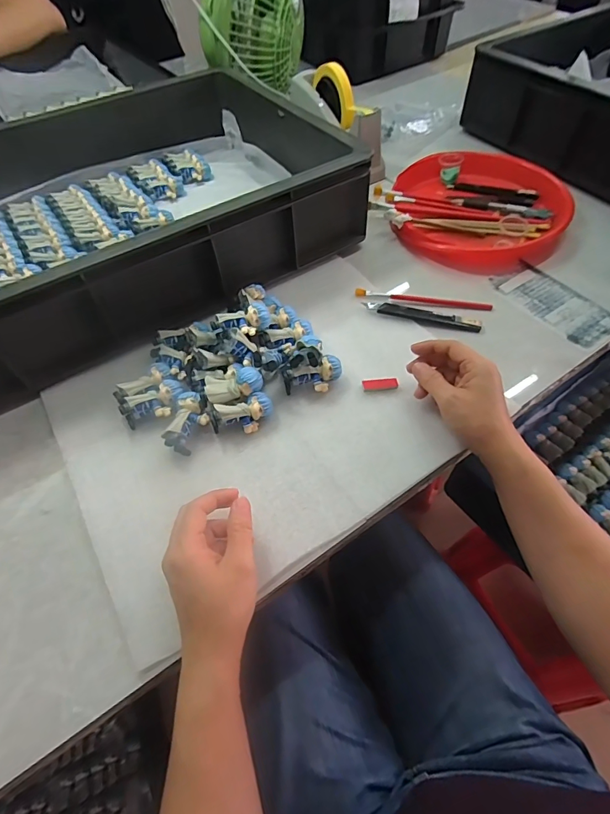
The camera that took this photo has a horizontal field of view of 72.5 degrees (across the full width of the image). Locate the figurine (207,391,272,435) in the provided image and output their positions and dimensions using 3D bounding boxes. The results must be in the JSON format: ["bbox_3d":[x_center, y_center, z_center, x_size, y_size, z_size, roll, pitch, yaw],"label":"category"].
[{"bbox_3d":[-0.061,0.009,0.409,0.060,0.031,0.027,-21,57,-12],"label":"figurine"}]

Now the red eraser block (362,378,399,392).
[{"bbox_3d":[0.080,-0.024,0.442,0.037,0.004,0.013,-7,55,-2],"label":"red eraser block"}]

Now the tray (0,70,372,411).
[{"bbox_3d":[-0.288,-0.285,0.562,0.569,0.108,0.485,-33,60,-18],"label":"tray"}]

